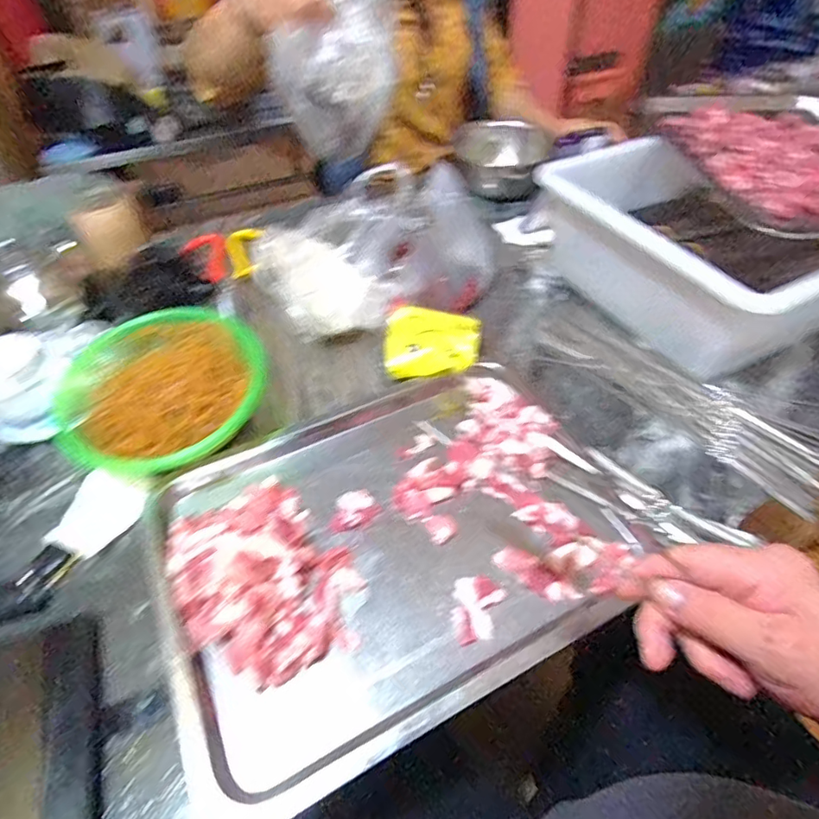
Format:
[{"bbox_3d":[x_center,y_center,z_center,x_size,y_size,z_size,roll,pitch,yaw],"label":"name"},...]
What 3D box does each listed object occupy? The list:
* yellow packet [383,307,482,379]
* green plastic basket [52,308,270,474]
[{"bbox_3d":[0.026,-0.071,0.570,0.105,0.016,0.089,8,66,-3],"label":"yellow packet"},{"bbox_3d":[-0.241,-0.015,0.508,0.181,0.064,0.188,32,57,25],"label":"green plastic basket"}]

